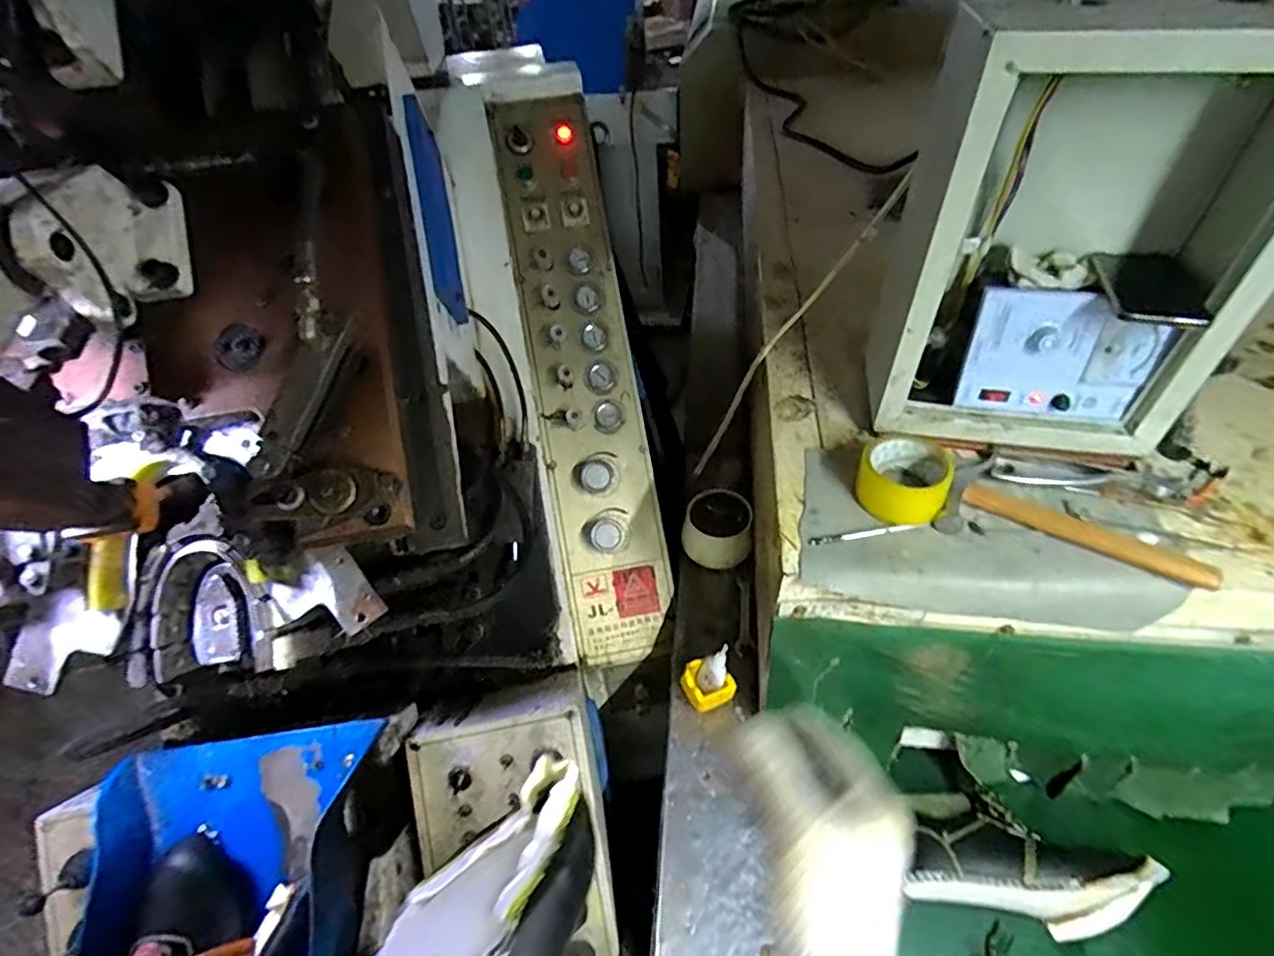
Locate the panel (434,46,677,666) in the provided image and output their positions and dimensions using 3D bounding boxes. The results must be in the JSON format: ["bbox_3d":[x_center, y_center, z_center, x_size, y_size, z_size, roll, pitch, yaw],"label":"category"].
[{"bbox_3d":[-0.127,-0.238,1.067,0.260,0.124,1.117,-13,87,-7],"label":"panel"}]

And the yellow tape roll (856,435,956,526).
[{"bbox_3d":[0.291,0.000,0.668,0.089,0.046,0.094,-3,44,3],"label":"yellow tape roll"}]

